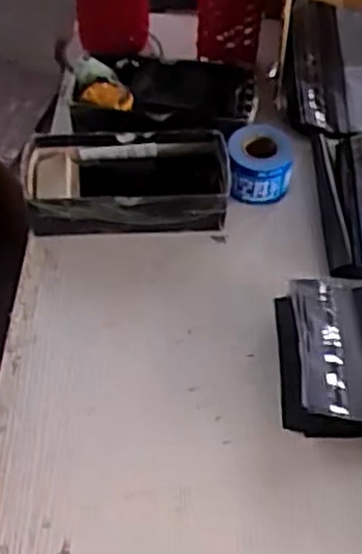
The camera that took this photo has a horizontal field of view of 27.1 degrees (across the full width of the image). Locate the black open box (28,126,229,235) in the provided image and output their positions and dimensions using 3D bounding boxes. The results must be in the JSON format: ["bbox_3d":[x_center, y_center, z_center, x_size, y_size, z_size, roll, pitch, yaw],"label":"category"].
[{"bbox_3d":[-0.060,-0.104,0.850,0.226,0.063,0.112,0,51,-2],"label":"black open box"}]

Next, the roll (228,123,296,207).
[{"bbox_3d":[0.092,-0.129,0.877,0.072,0.064,0.082,3,51,0],"label":"roll"}]

